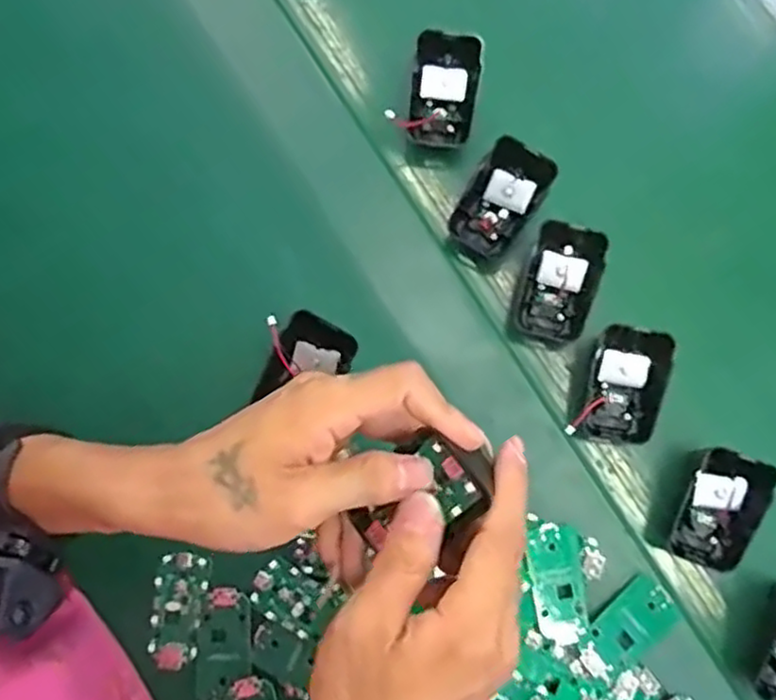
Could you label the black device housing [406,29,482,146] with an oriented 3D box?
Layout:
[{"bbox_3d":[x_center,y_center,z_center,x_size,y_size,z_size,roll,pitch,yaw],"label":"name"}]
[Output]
[{"bbox_3d":[0.035,-0.166,0.444,0.042,0.031,0.061,9,79,2],"label":"black device housing"}]

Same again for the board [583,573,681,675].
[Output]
[{"bbox_3d":[0.140,0.157,0.397,0.053,0.004,0.032,-35,74,-10],"label":"board"}]

